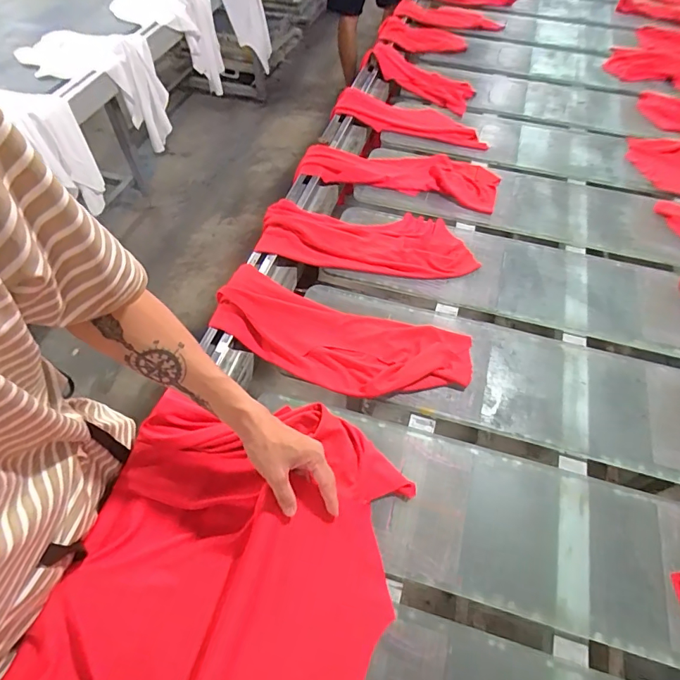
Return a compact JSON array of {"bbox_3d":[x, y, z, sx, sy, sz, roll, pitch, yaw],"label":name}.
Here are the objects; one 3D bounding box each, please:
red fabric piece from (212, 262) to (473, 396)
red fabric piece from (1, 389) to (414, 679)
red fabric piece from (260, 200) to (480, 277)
[{"bbox_3d":[-0.003,-0.004,0.730,0.431,0.060,0.166,13,55,9],"label":"red fabric piece"},{"bbox_3d":[-0.136,0.299,0.531,0.366,0.066,0.477,13,55,9],"label":"red fabric piece"},{"bbox_3d":[0.054,-0.212,0.887,0.422,0.053,0.169,5,54,3],"label":"red fabric piece"}]

